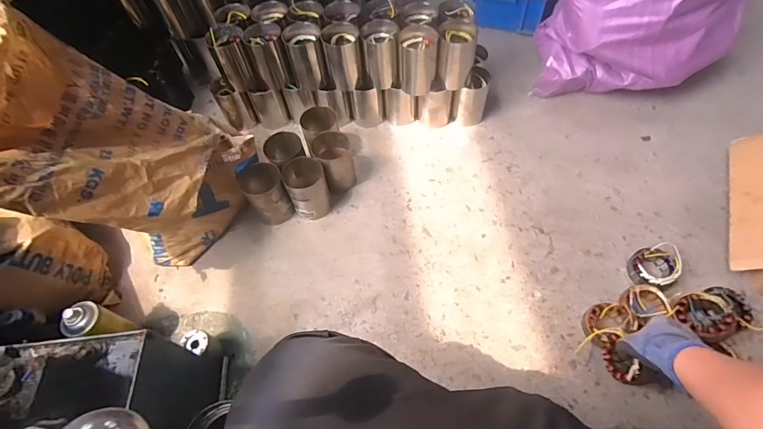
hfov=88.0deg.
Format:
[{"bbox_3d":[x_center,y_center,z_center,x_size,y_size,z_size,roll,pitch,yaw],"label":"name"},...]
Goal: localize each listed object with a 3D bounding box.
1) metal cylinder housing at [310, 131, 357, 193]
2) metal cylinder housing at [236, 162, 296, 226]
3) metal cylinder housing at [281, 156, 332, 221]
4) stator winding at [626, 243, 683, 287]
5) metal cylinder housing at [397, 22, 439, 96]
[{"bbox_3d":[-0.112,-0.121,0.962,0.090,0.125,0.110,-16,59,-6],"label":"metal cylinder housing"},{"bbox_3d":[-0.265,-0.048,0.927,0.091,0.126,0.111,-34,63,-15],"label":"metal cylinder housing"},{"bbox_3d":[-0.171,-0.057,0.930,0.092,0.118,0.103,-18,60,-7],"label":"metal cylinder housing"},{"bbox_3d":[0.566,0.107,0.820,0.097,0.050,0.088,-9,59,-2],"label":"stator winding"},{"bbox_3d":[0.089,-0.381,0.966,0.090,0.137,0.090,1,59,4],"label":"metal cylinder housing"}]

